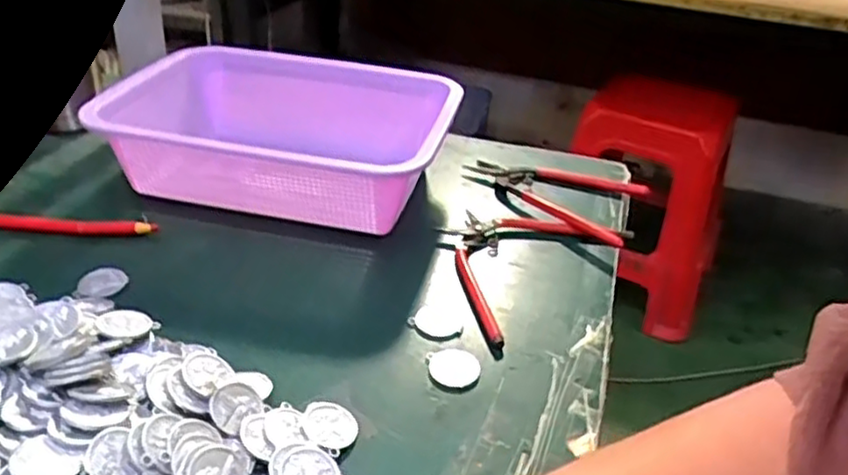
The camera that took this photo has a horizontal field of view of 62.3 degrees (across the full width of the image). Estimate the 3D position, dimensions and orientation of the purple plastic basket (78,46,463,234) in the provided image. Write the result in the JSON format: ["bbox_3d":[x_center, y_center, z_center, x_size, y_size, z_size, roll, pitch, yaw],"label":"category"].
[{"bbox_3d":[-0.109,-0.082,0.583,0.256,0.081,0.184,10,34,8],"label":"purple plastic basket"}]

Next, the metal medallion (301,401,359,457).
[{"bbox_3d":[-0.050,0.098,0.368,0.030,0.004,0.030,16,30,-10],"label":"metal medallion"}]

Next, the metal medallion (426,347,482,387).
[{"bbox_3d":[0.018,0.076,0.418,0.031,0.004,0.030,3,33,-2],"label":"metal medallion"}]

